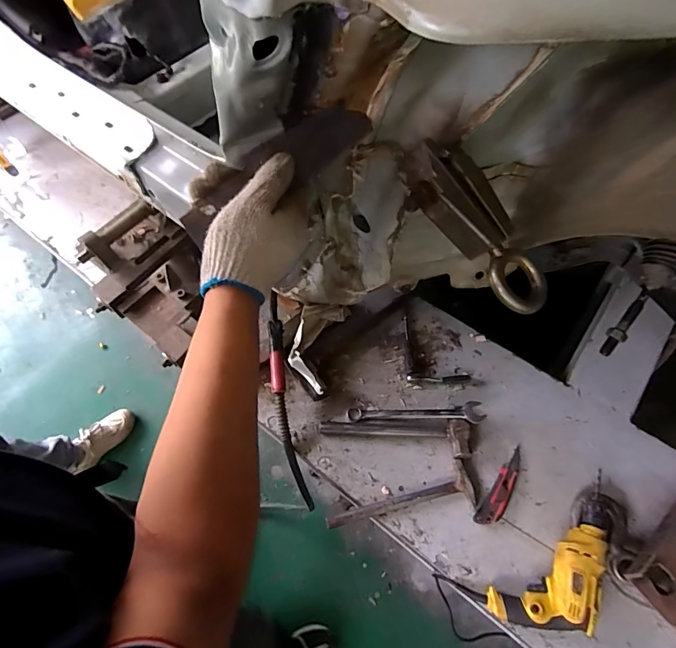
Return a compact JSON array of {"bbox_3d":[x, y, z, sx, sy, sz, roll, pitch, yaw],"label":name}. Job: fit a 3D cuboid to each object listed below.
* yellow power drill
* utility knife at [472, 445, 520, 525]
[{"bbox_3d":[0.436,0.445,0.743,0.340,0.065,0.143,-33,66,-16],"label":"yellow power drill"},{"bbox_3d":[0.339,0.333,0.832,0.041,0.020,0.178,35,67,18],"label":"utility knife"}]

